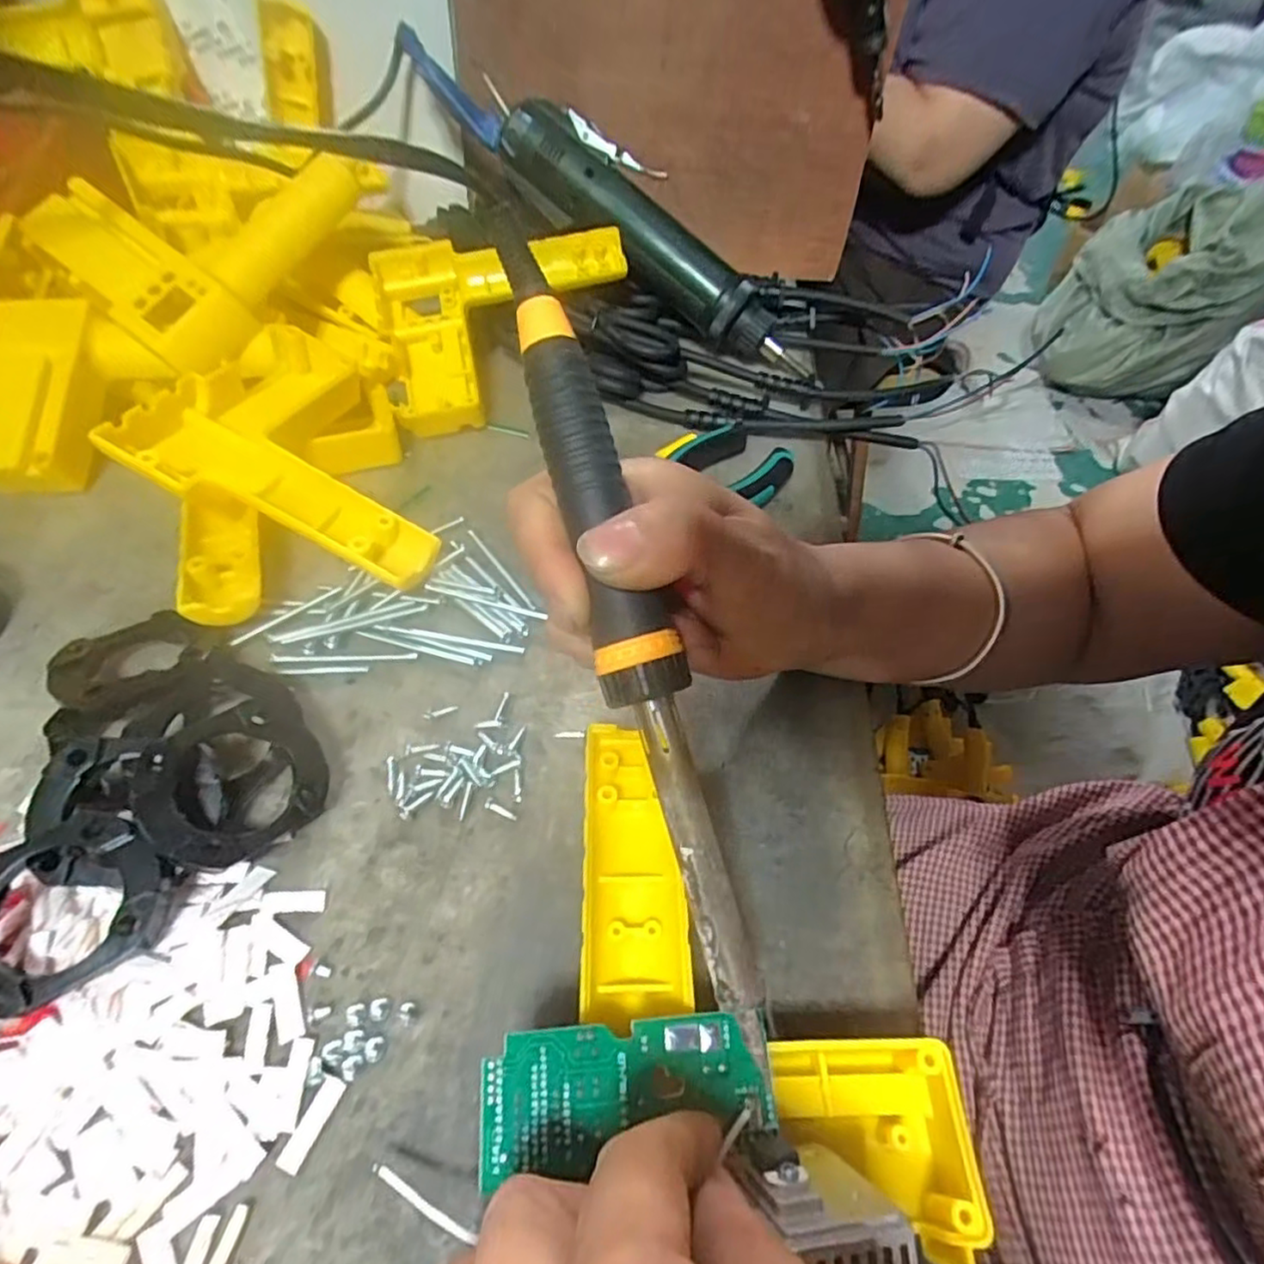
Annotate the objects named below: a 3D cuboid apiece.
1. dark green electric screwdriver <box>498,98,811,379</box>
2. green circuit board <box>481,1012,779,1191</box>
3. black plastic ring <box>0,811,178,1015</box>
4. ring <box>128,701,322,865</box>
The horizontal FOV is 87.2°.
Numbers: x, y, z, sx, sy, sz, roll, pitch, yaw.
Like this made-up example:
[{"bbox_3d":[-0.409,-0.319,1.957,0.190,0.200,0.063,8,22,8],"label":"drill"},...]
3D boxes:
[{"bbox_3d":[0.015,-0.239,0.416,0.226,0.038,0.031,39,56,-7],"label":"dark green electric screwdriver"},{"bbox_3d":[-0.001,0.119,0.175,0.075,0.005,0.028,-1,52,-14],"label":"green circuit board"},{"bbox_3d":[-0.181,0.087,0.210,0.056,0.012,0.050,-32,82,-36],"label":"black plastic ring"},{"bbox_3d":[-0.141,0.053,0.235,0.057,0.010,0.051,-31,87,-44],"label":"ring"}]

